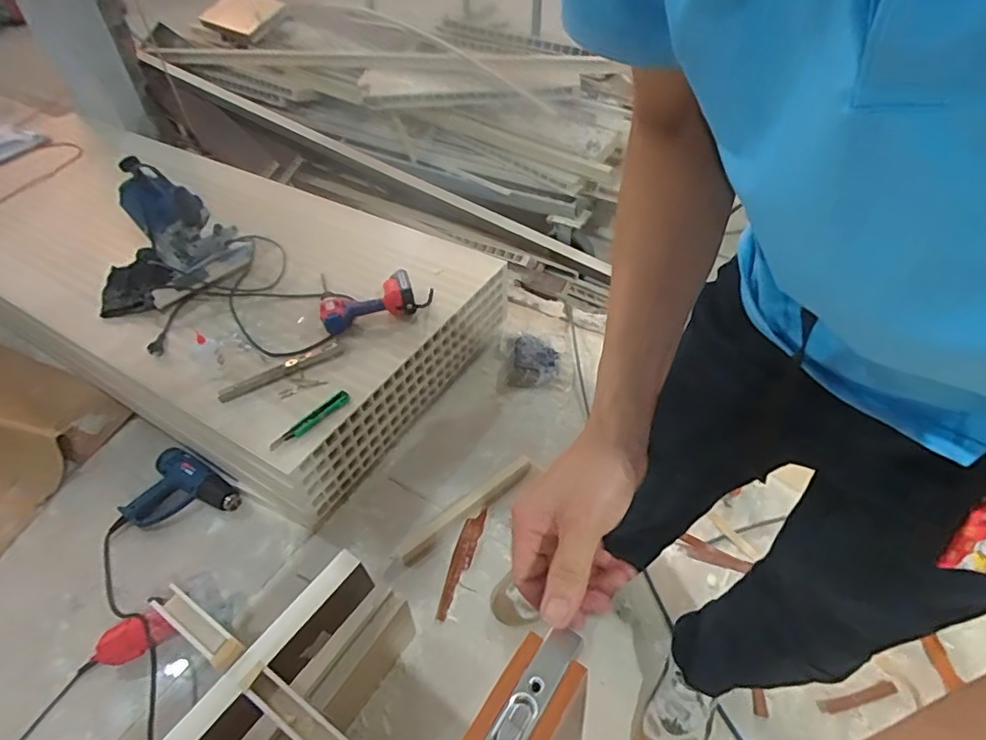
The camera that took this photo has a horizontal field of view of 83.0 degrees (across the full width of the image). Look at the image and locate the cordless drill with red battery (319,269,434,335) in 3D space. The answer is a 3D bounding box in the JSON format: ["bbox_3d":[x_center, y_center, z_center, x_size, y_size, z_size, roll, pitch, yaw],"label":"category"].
[{"bbox_3d":[-0.288,-0.170,1.398,0.288,0.083,0.100,-16,47,-14],"label":"cordless drill with red battery"}]

